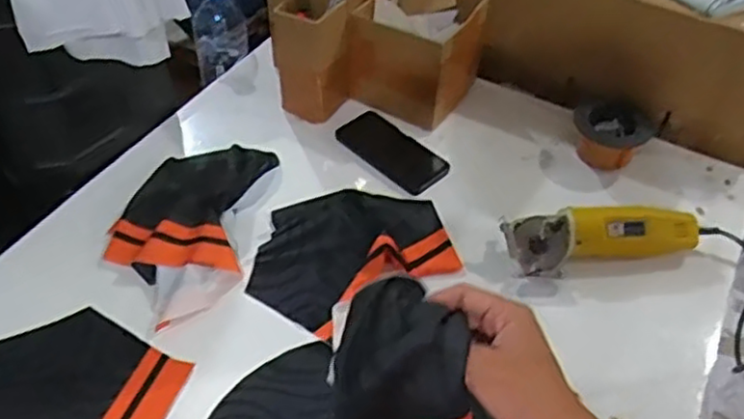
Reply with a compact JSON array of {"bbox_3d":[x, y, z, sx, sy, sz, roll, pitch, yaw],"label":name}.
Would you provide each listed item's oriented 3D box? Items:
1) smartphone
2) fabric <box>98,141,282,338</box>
[{"bbox_3d":[0.032,-0.085,1.017,0.084,0.014,0.174,-34,57,-30],"label":"smartphone"},{"bbox_3d":[-0.236,0.012,0.891,0.165,0.037,0.296,6,46,3],"label":"fabric"}]

